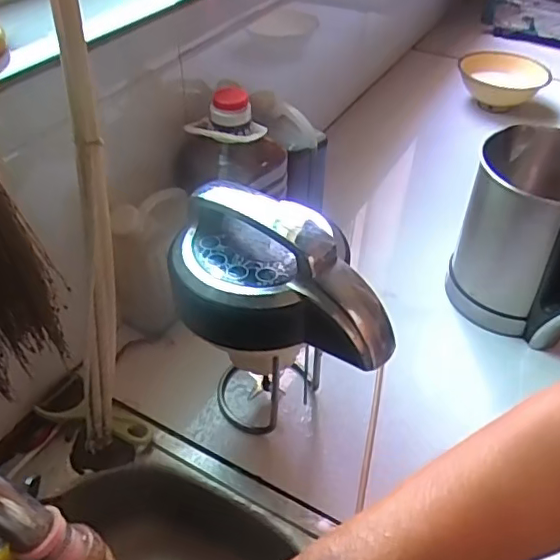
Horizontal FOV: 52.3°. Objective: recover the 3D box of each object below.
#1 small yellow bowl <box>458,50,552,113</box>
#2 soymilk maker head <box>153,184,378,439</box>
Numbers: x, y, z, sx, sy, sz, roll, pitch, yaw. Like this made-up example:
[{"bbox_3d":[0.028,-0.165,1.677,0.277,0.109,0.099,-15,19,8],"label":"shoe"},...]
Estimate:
[{"bbox_3d":[0.472,-0.420,1.221,0.178,0.086,0.165,1,40,-1],"label":"small yellow bowl"},{"bbox_3d":[-0.001,-0.008,0.491,0.202,0.101,0.104,15,41,15],"label":"soymilk maker head"}]

